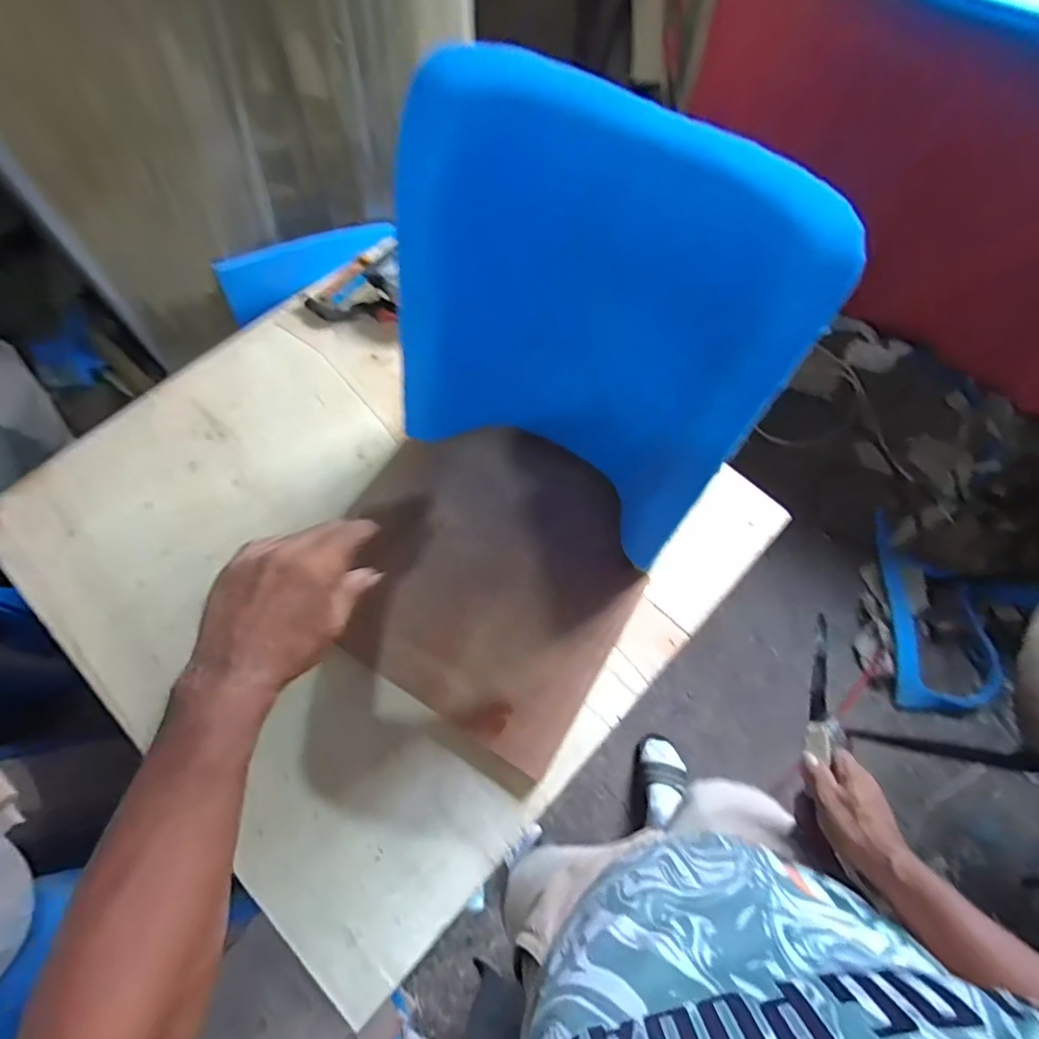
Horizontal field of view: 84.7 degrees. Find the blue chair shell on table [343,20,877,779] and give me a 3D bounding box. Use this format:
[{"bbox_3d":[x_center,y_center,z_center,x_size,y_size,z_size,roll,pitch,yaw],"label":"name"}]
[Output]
[{"bbox_3d":[-0.026,-0.051,0.685,0.454,0.565,0.543,29,69,10],"label":"blue chair shell on table"}]

